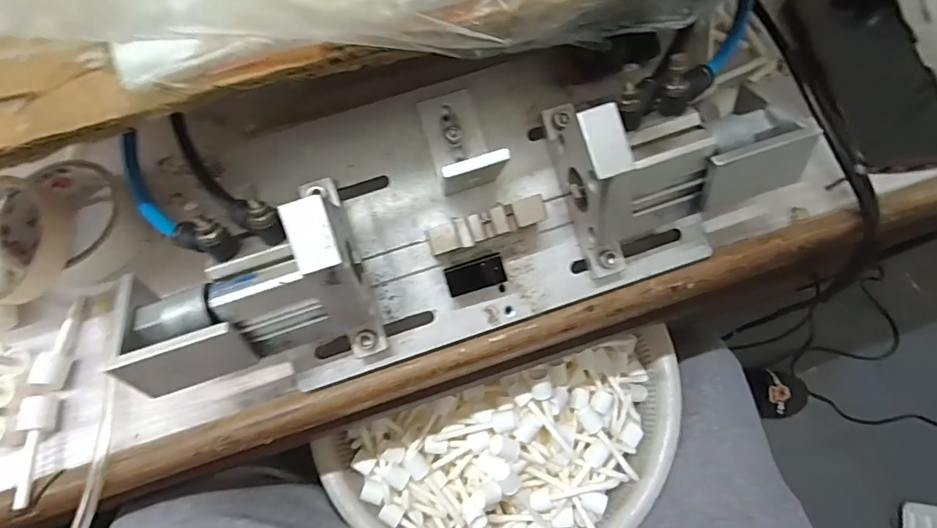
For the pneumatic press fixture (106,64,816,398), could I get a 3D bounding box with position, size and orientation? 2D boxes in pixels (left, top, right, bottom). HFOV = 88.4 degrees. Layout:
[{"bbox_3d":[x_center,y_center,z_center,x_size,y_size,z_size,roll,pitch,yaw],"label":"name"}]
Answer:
[{"bbox_3d":[-0.002,-0.036,0.290,0.383,0.100,0.140,-18,73,-4],"label":"pneumatic press fixture"}]

